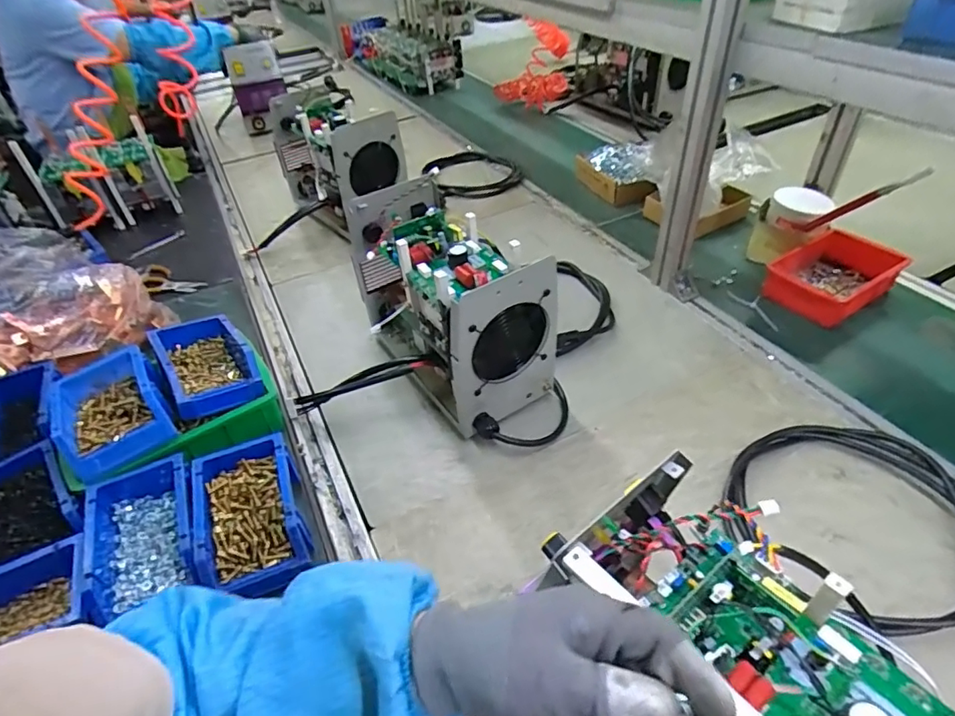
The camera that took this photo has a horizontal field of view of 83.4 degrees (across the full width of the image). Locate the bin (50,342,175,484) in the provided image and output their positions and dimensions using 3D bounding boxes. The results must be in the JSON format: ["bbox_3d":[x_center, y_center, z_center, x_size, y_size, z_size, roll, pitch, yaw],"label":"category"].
[{"bbox_3d":[-0.445,0.058,0.645,0.116,0.048,0.169,-29,47,-24],"label":"bin"}]

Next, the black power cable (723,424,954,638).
[{"bbox_3d":[0.412,0.170,0.579,0.250,0.033,0.246,-3,42,3],"label":"black power cable"}]

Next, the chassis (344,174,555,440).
[{"bbox_3d":[-0.044,-0.077,0.752,0.153,0.236,0.308,-27,47,-23],"label":"chassis"}]

